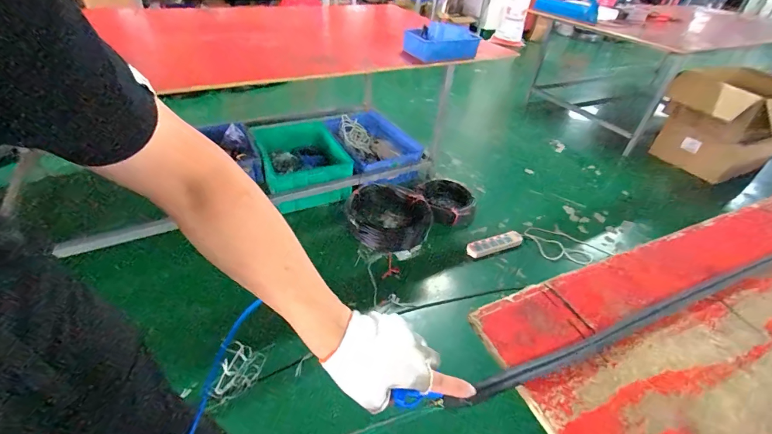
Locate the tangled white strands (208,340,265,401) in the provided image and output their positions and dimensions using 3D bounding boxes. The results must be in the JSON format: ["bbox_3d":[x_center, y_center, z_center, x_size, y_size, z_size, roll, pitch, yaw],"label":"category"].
[{"bbox_3d":[-0.492,0.515,1.169,0.135,0.034,0.179,11,40,8],"label":"tangled white strands"}]

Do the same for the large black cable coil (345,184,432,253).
[{"bbox_3d":[0.010,-0.003,1.765,0.430,0.100,0.399,3,39,-2],"label":"large black cable coil"}]

